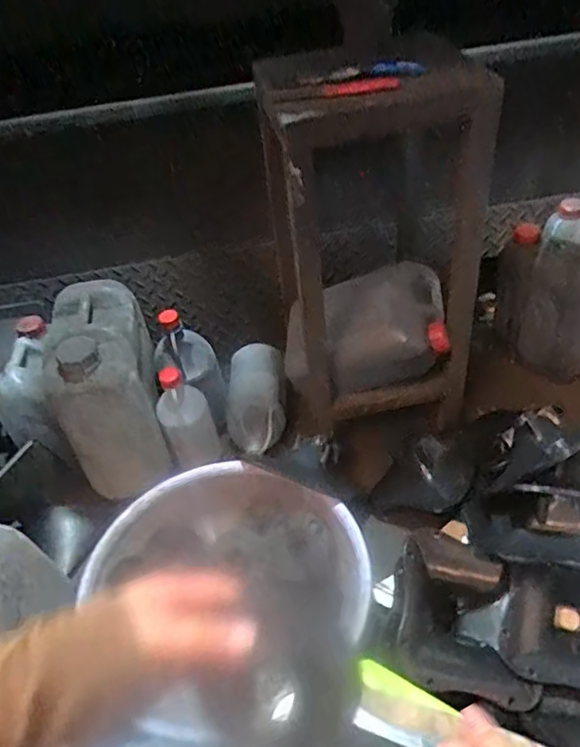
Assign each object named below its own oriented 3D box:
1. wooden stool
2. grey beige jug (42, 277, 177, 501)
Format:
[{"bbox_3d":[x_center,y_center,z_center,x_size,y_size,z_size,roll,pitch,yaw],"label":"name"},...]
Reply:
[{"bbox_3d":[0.125,-0.192,0.898,0.284,0.522,0.297,-2,42,6],"label":"wooden stool"},{"bbox_3d":[-0.297,0.028,0.981,0.138,0.292,0.217,-12,42,-4],"label":"grey beige jug"}]

